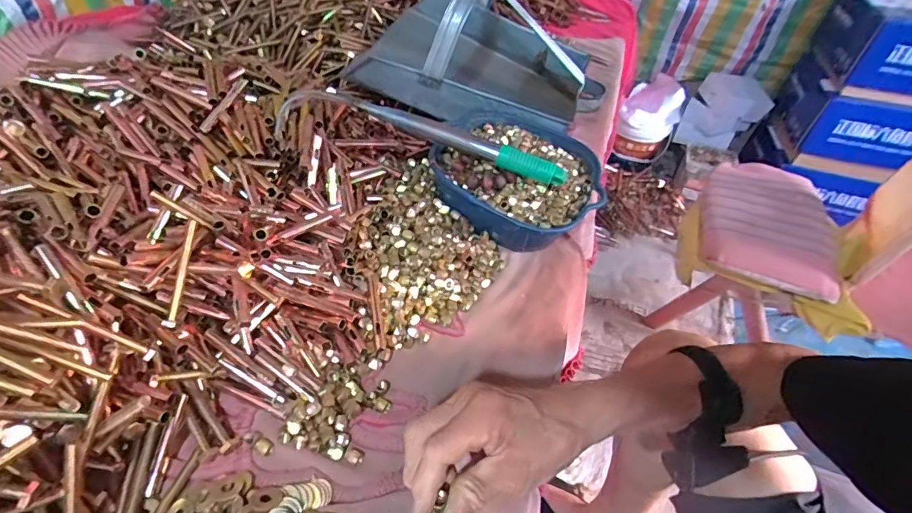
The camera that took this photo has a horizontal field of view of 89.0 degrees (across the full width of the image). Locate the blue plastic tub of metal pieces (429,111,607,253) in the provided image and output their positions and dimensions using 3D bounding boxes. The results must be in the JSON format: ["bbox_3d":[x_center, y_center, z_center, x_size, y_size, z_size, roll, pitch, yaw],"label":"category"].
[{"bbox_3d":[0.087,-0.112,0.644,0.222,0.086,0.226,3,46,-3],"label":"blue plastic tub of metal pieces"}]

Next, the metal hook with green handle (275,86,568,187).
[{"bbox_3d":[-0.046,-0.143,0.563,0.367,0.041,0.063,15,46,8],"label":"metal hook with green handle"}]

